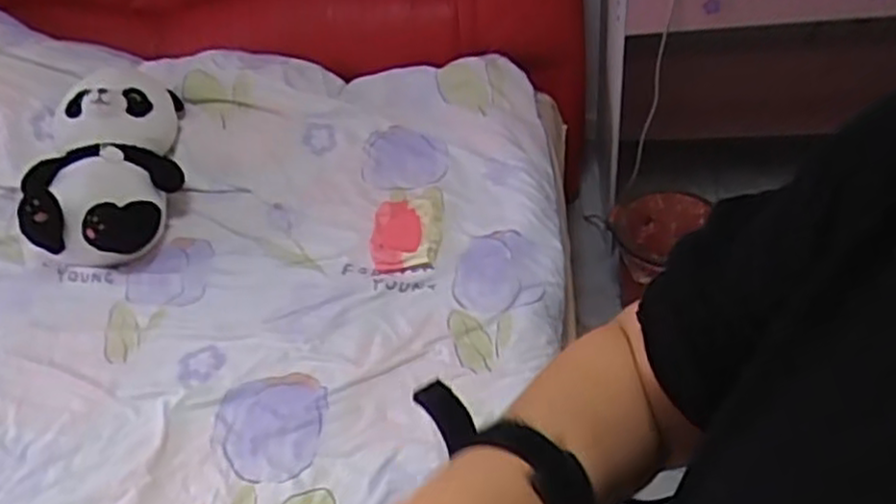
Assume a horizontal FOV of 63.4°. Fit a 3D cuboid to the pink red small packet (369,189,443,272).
[{"bbox_3d":[-0.075,-0.042,1.321,0.131,0.032,0.190,-4,45,6],"label":"pink red small packet"}]

